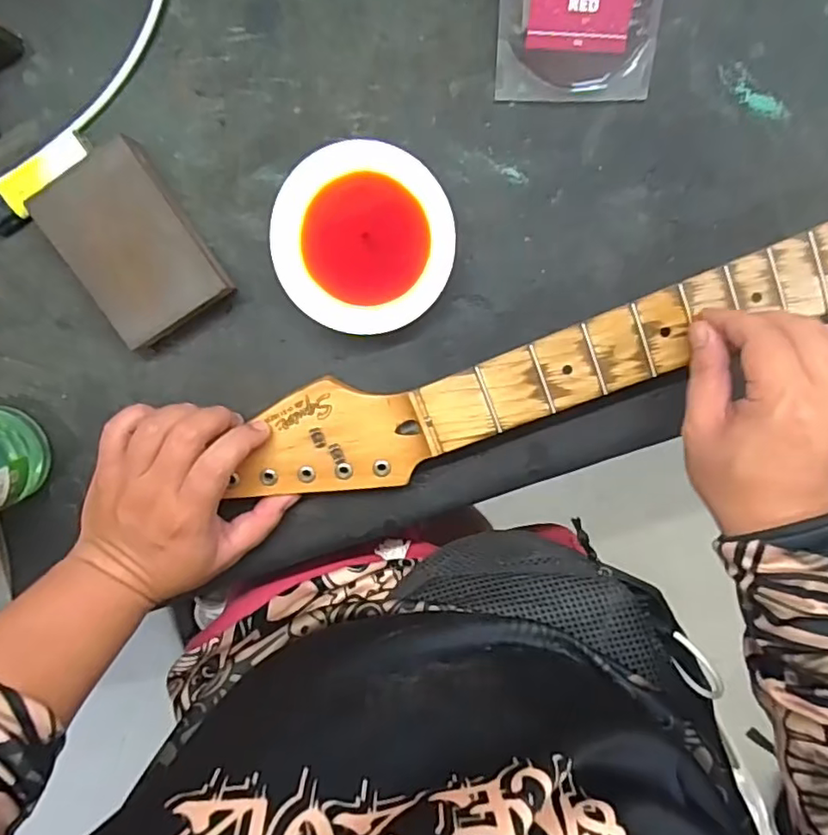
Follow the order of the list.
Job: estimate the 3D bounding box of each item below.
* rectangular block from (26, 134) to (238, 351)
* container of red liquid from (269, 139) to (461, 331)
[{"bbox_3d":[-0.164,-0.100,0.356,0.070,0.027,0.100,-32,100,8],"label":"rectangular block"},{"bbox_3d":[-0.029,-0.104,0.356,0.100,0.025,0.104,0,103,1],"label":"container of red liquid"}]

